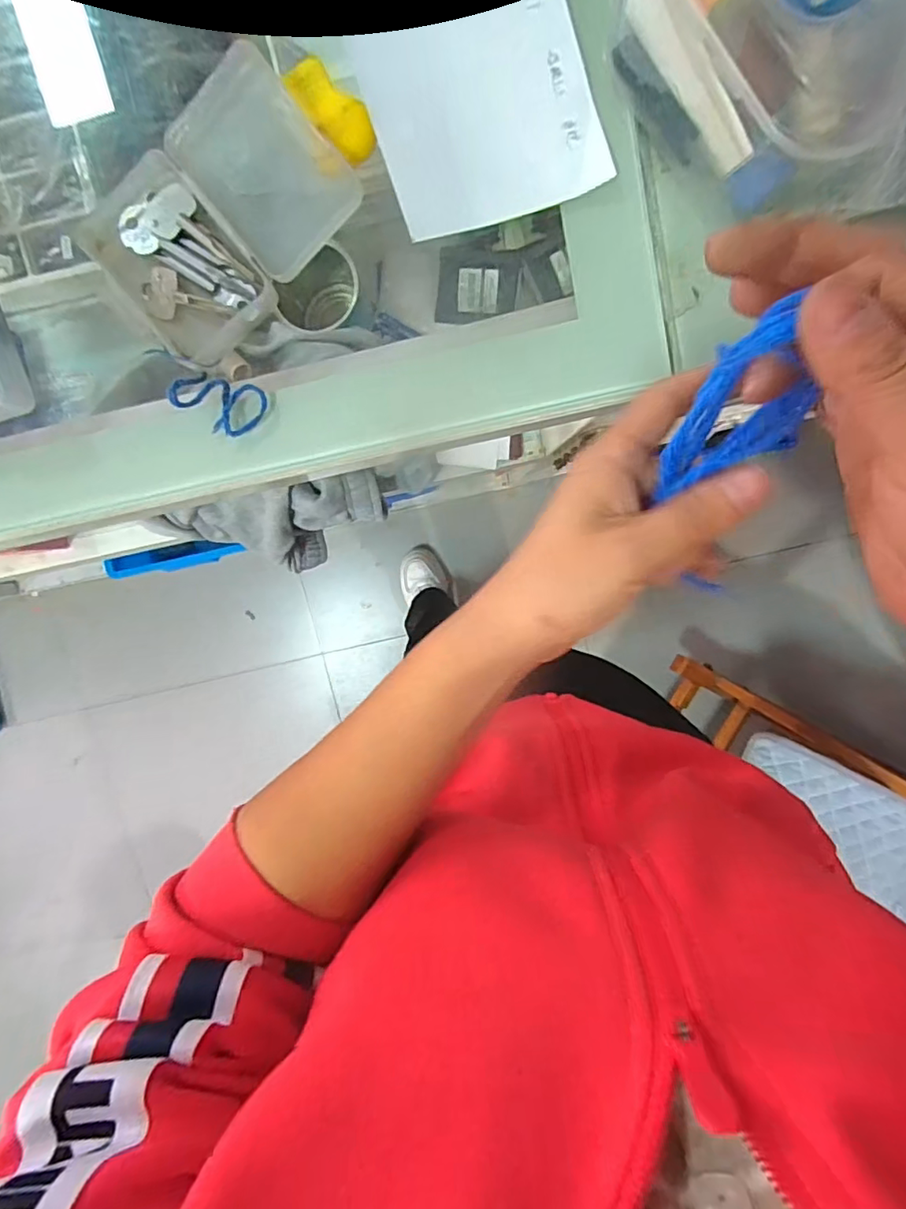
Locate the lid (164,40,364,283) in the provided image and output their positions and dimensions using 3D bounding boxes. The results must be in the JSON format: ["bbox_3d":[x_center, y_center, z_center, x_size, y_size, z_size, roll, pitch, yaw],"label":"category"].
[{"bbox_3d":[-0.103,-0.236,0.293,0.067,0.011,0.101,-40,95,7],"label":"lid"}]

